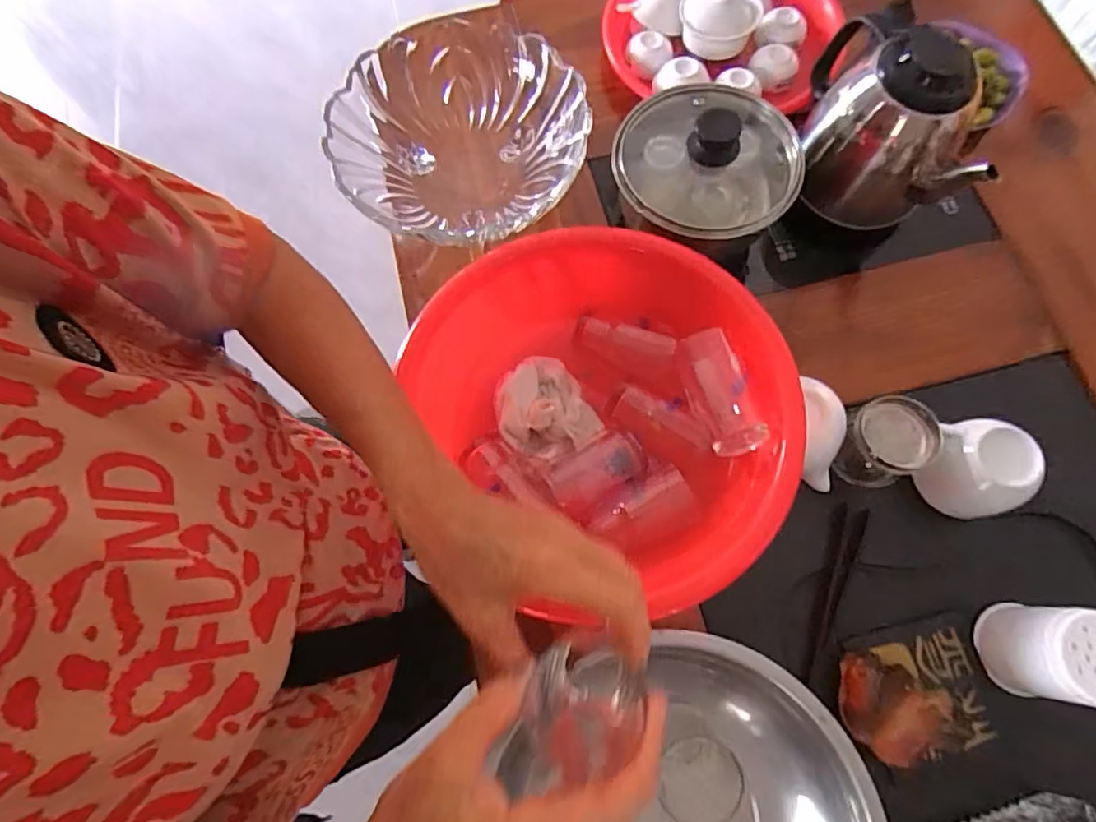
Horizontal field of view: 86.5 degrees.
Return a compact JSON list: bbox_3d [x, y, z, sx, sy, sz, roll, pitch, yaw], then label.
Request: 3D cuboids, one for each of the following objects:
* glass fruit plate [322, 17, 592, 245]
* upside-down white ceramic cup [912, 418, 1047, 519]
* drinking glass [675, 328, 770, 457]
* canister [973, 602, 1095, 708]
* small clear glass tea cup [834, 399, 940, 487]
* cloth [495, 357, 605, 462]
[{"bbox_3d":[-0.087,-0.256,0.563,0.229,0.081,0.233,-1,72,2],"label":"glass fruit plate"},{"bbox_3d":[0.343,0.046,0.471,0.067,0.070,0.064,-1,72,2],"label":"upside-down white ceramic cup"},{"bbox_3d":[0.138,-0.010,0.468,0.043,0.051,0.097,-18,72,-4],"label":"drinking glass"},{"bbox_3d":[0.373,0.178,0.428,0.063,0.078,0.065,7,72,4],"label":"canister"},{"bbox_3d":[0.276,0.025,0.484,0.063,0.064,0.065,-1,72,2],"label":"small clear glass tea cup"},{"bbox_3d":[-0.005,-0.005,0.493,0.076,0.031,0.087,-24,73,-6],"label":"cloth"}]

